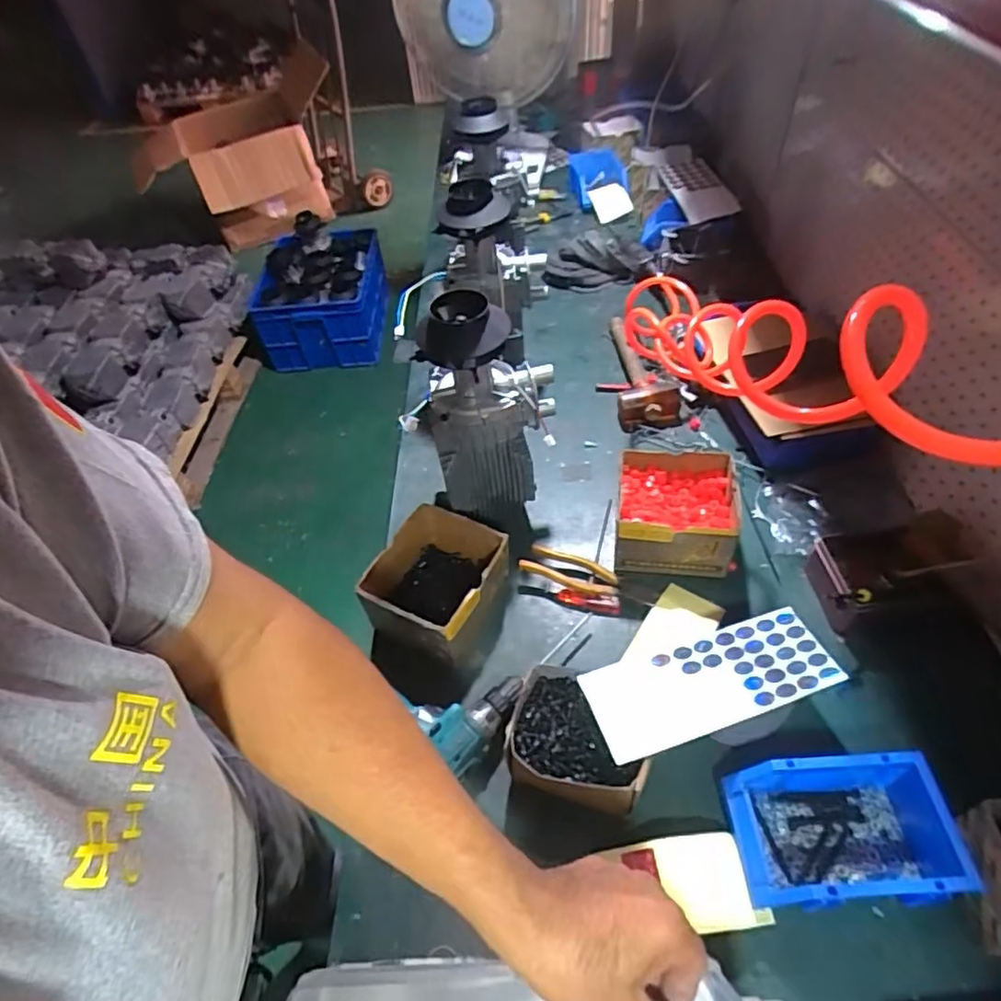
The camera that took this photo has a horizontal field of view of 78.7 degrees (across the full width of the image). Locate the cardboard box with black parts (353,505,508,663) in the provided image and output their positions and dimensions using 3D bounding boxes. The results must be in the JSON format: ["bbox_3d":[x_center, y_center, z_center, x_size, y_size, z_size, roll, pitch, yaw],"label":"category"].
[{"bbox_3d":[-0.075,0.108,0.775,0.145,0.103,0.155,17,54,19],"label":"cardboard box with black parts"}]

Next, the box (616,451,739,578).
[{"bbox_3d":[0.234,0.015,0.824,0.150,0.094,0.148,4,51,10],"label":"box"}]

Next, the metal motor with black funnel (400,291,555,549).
[{"bbox_3d":[-0.015,-0.102,0.793,0.150,0.323,0.101,5,51,10],"label":"metal motor with black funnel"}]

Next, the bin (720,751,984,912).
[{"bbox_3d":[0.325,0.313,0.576,0.200,0.076,0.117,-3,50,4],"label":"bin"}]

